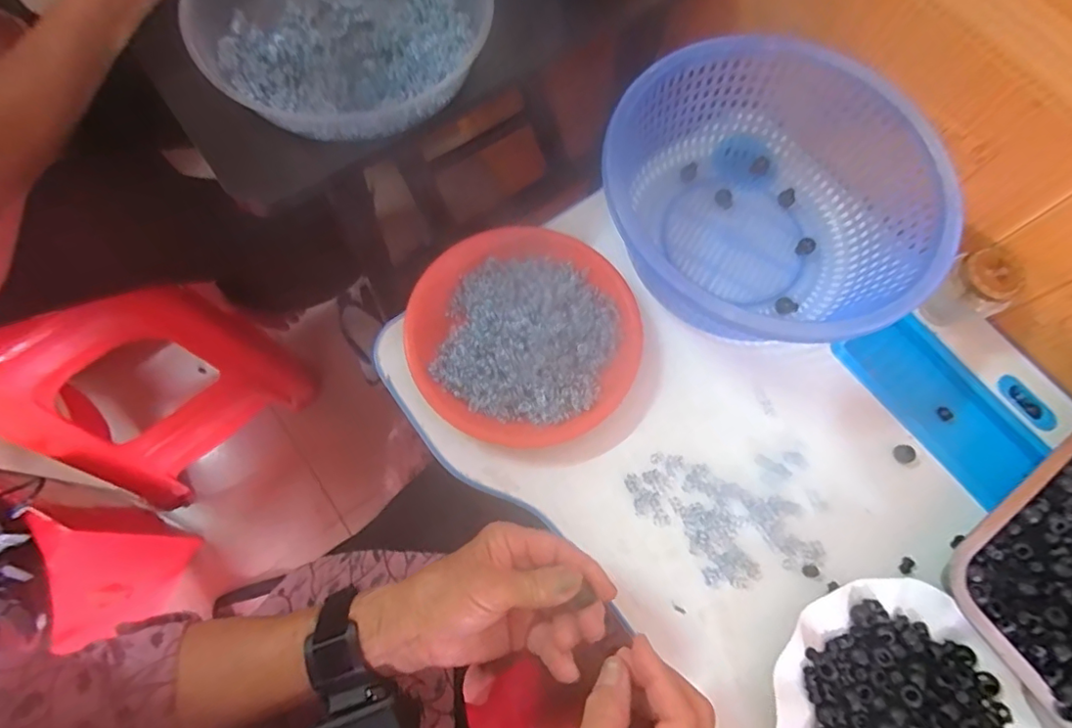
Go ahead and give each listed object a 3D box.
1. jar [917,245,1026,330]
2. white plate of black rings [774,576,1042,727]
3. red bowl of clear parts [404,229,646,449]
[{"bbox_3d":[0.389,-0.067,0.497,0.057,0.071,0.053,1,72,-2],"label":"jar"},{"bbox_3d":[0.259,0.256,0.398,0.175,0.030,0.179,1,72,-2],"label":"white plate of black rings"},{"bbox_3d":[-0.008,-0.028,0.476,0.187,0.039,0.192,1,72,-2],"label":"red bowl of clear parts"}]

